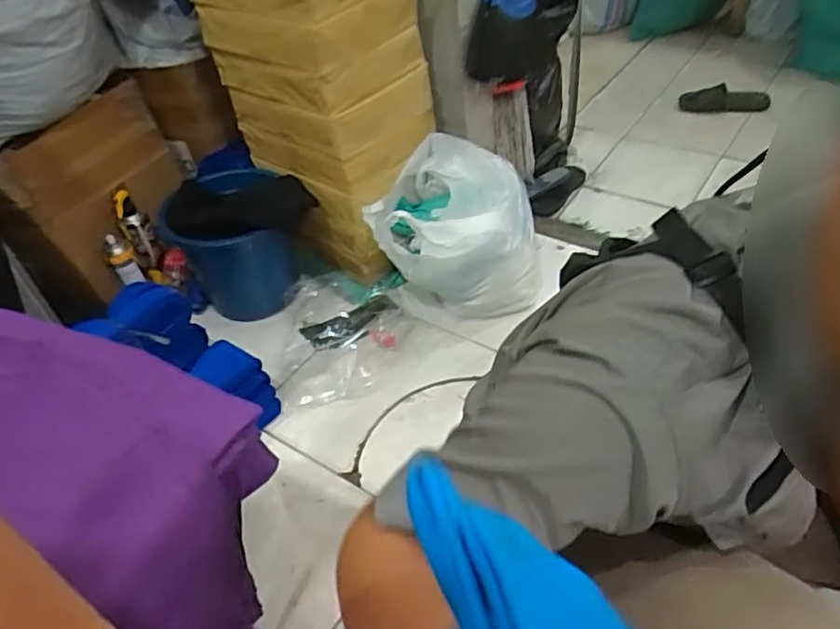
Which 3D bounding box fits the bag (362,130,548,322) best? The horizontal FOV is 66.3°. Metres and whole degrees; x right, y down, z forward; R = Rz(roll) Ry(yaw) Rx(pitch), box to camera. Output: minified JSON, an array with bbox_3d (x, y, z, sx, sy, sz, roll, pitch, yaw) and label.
[{"bbox_3d":[0.072,-0.177,1.392,0.339,0.254,0.317,-6,44,3],"label":"bag"}]

